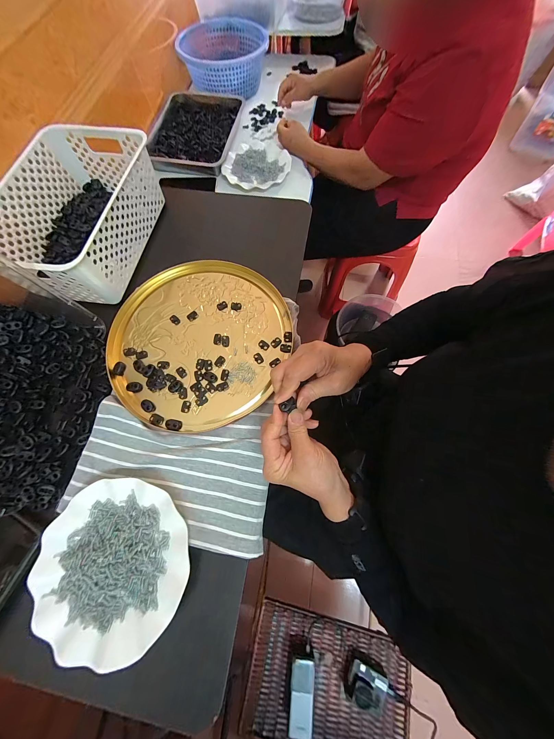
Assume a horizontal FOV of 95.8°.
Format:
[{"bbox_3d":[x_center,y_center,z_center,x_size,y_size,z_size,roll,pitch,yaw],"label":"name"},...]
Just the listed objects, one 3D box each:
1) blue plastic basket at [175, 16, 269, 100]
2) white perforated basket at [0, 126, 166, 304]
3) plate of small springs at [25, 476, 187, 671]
[{"bbox_3d":[-0.168,-0.986,0.785,0.256,0.076,0.263,0,70,2],"label":"blue plastic basket"},{"bbox_3d":[-0.348,-0.269,0.441,0.198,0.100,0.302,9,71,5],"label":"white perforated basket"},{"bbox_3d":[-0.198,0.233,0.307,0.174,0.019,0.178,-1,70,1],"label":"plate of small springs"}]

